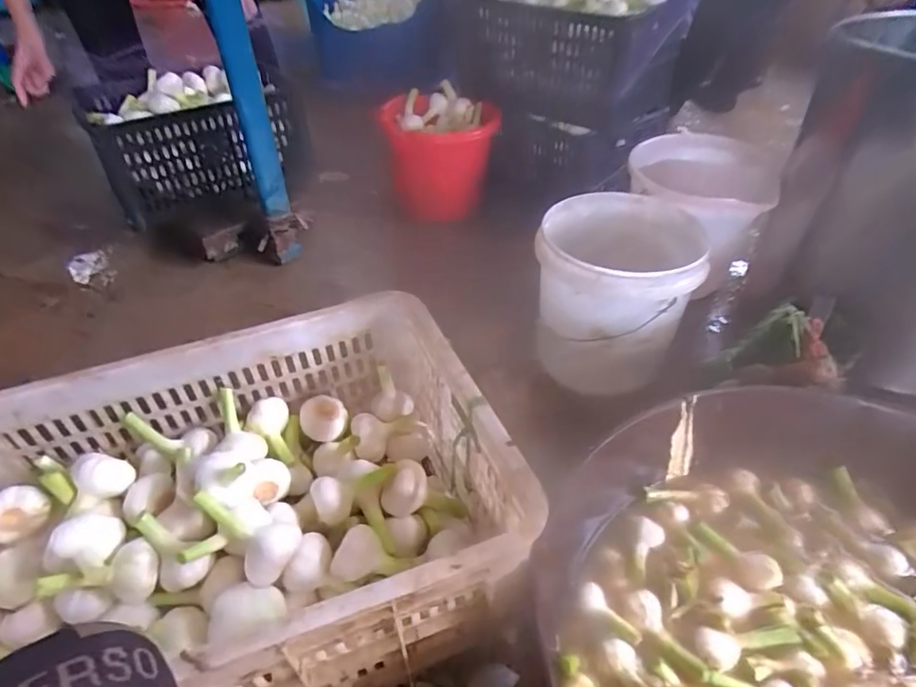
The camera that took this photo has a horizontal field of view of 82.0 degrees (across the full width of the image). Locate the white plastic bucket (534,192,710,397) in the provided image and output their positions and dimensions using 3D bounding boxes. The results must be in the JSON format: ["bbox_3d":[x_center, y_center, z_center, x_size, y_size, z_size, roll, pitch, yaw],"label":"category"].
[{"bbox_3d":[0.261,-0.102,0.890,0.244,0.216,0.267,8,43,9],"label":"white plastic bucket"}]

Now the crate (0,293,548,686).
[{"bbox_3d":[-0.225,0.196,0.538,0.512,0.243,0.347,-17,45,-17],"label":"crate"}]

